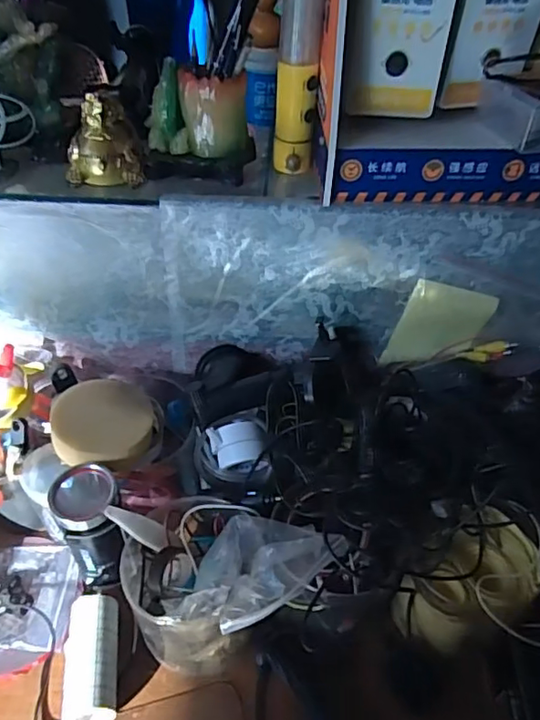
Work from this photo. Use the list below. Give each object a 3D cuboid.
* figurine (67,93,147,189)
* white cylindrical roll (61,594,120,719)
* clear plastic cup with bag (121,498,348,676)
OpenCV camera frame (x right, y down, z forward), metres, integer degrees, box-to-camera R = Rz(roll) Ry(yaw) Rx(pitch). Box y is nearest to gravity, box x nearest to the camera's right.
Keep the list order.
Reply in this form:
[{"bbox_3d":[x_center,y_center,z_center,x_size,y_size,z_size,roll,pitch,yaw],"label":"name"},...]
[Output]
[{"bbox_3d":[-0.158,-0.206,0.537,0.072,0.072,0.048,-7,44,-10],"label":"figurine"},{"bbox_3d":[-0.167,0.281,0.535,0.050,0.038,0.108,-4,44,-7],"label":"white cylindrical roll"},{"bbox_3d":[-0.044,0.208,0.543,0.165,0.123,0.145,-30,52,-30],"label":"clear plastic cup with bag"}]

